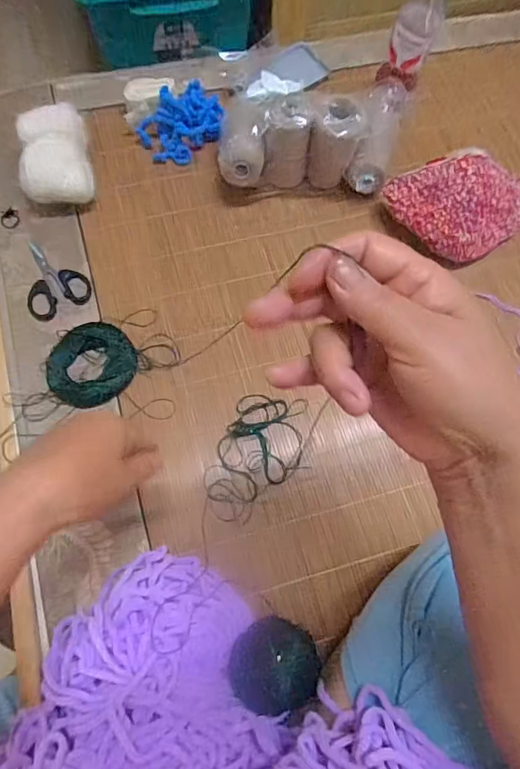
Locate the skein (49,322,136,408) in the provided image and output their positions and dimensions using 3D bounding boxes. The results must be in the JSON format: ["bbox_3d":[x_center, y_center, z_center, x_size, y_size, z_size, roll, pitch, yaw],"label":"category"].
[{"bbox_3d":[-0.195,-0.023,0.533,0.100,0.019,0.088,-39,77,-14],"label":"skein"}]

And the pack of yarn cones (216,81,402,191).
[{"bbox_3d":[0.063,-0.293,0.587,0.226,0.113,0.083,-8,71,-5],"label":"pack of yarn cones"}]

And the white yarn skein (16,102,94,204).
[{"bbox_3d":[-0.258,-0.284,0.587,0.081,0.075,0.109,-8,71,-5],"label":"white yarn skein"}]

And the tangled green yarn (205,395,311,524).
[{"bbox_3d":[-0.001,0.080,0.517,0.089,0.006,0.153,23,72,6],"label":"tangled green yarn"}]

